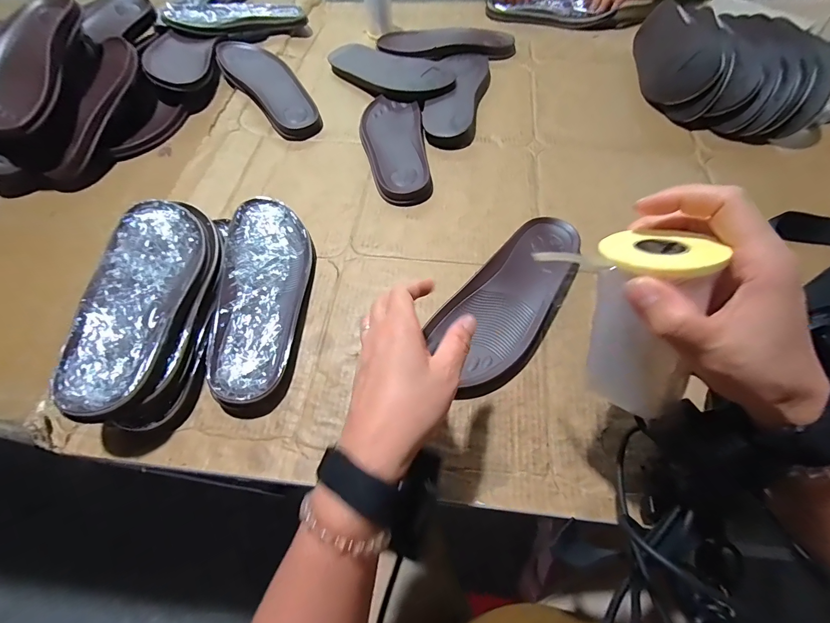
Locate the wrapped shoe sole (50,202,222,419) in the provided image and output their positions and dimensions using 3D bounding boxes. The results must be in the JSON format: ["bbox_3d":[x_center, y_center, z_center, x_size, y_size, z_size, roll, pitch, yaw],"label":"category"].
[{"bbox_3d":[-0.272,-0.021,0.372,0.104,0.016,0.249,5,53,-16],"label":"wrapped shoe sole"}]

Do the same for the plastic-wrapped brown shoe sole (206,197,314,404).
[{"bbox_3d":[-0.167,-0.022,0.411,0.091,0.035,0.248,-6,60,-2],"label":"plastic-wrapped brown shoe sole"}]

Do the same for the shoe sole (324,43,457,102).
[{"bbox_3d":[-0.051,-0.416,0.632,0.247,0.026,0.093,28,64,16],"label":"shoe sole"}]

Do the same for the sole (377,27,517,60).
[{"bbox_3d":[0.061,-0.509,0.694,0.251,0.022,0.076,1,60,2],"label":"sole"}]

